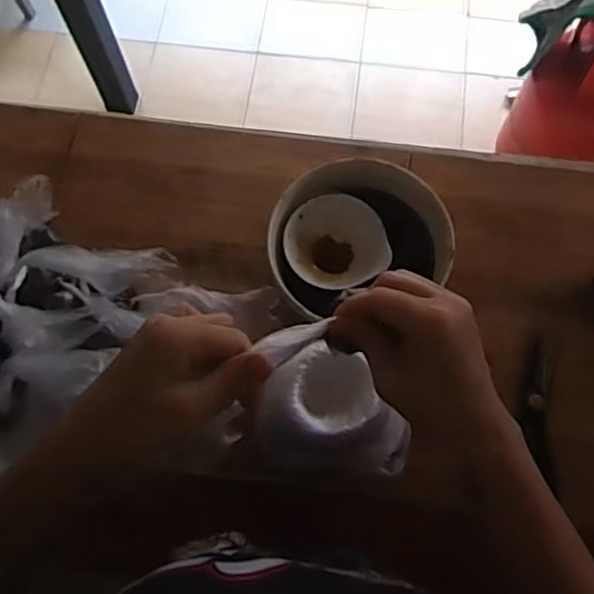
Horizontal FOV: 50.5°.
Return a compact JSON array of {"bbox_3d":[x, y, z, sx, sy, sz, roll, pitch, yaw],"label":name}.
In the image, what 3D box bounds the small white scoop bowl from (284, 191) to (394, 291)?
[{"bbox_3d":[0.040,-0.056,0.670,0.104,0.051,0.101,-11,72,-3],"label":"small white scoop bowl"}]

